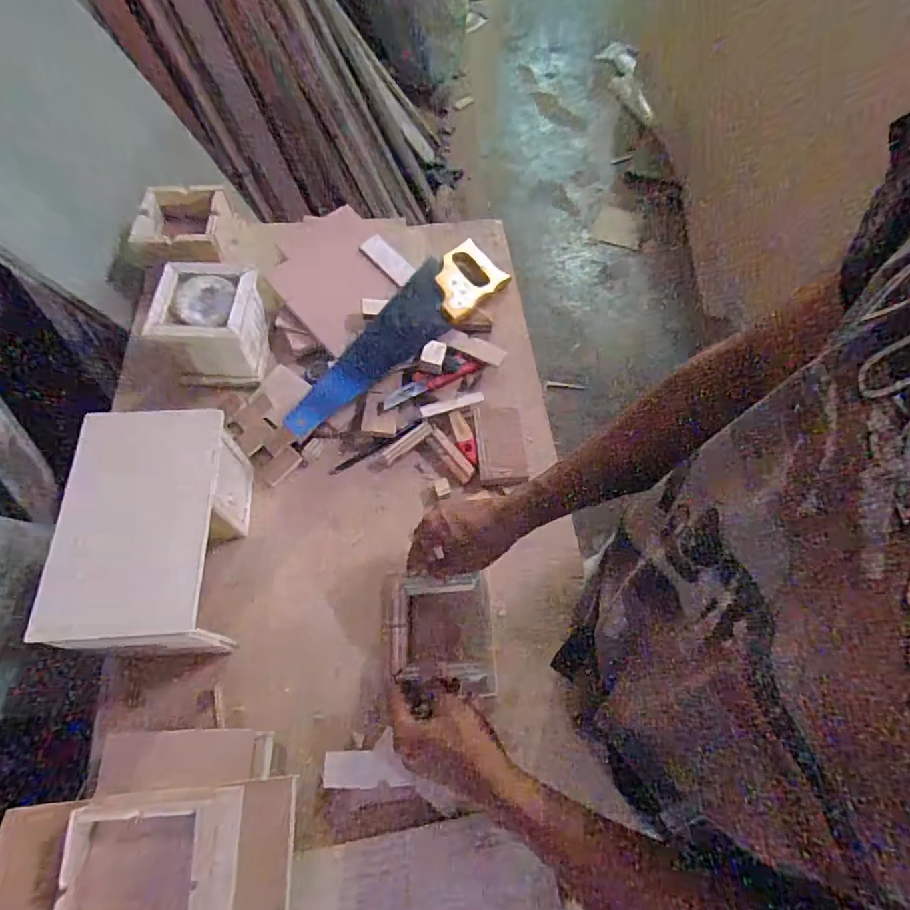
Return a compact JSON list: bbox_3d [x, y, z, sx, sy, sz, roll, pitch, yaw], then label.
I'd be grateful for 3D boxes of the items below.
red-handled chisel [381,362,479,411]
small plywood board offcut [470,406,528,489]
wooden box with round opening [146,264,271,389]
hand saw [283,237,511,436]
[{"bbox_3d":[-0.031,-0.093,0.692,0.135,0.010,0.018,-24,66,-11],"label":"red-handled chisel"},{"bbox_3d":[0.057,-0.013,0.667,0.059,0.013,0.109,-5,64,-2],"label":"small plywood board offcut"},{"bbox_3d":[-0.305,-0.167,0.673,0.119,0.093,0.119,-1,64,0],"label":"wooden box with round opening"},{"bbox_3d":[-0.078,-0.166,0.709,0.092,0.038,0.390,39,70,17],"label":"hand saw"}]

